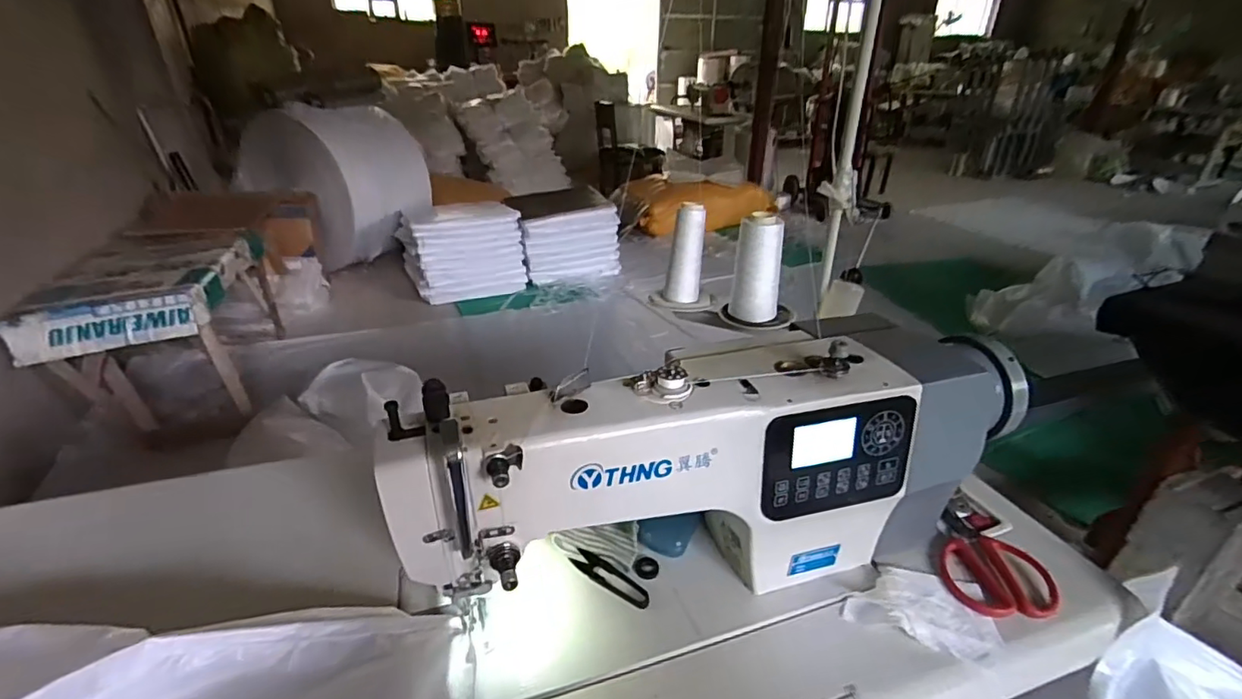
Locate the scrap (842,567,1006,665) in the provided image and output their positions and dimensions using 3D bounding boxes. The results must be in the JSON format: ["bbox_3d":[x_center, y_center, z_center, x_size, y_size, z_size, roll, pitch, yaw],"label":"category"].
[{"bbox_3d":[0.294,0.250,0.546,0.136,0.011,0.089,10,30,17],"label":"scrap"}]

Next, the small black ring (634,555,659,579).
[{"bbox_3d":[0.027,0.230,0.585,0.026,0.007,0.031,3,29,5],"label":"small black ring"}]

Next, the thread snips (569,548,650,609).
[{"bbox_3d":[-0.012,0.234,0.568,0.095,0.006,0.022,22,35,34],"label":"thread snips"}]

